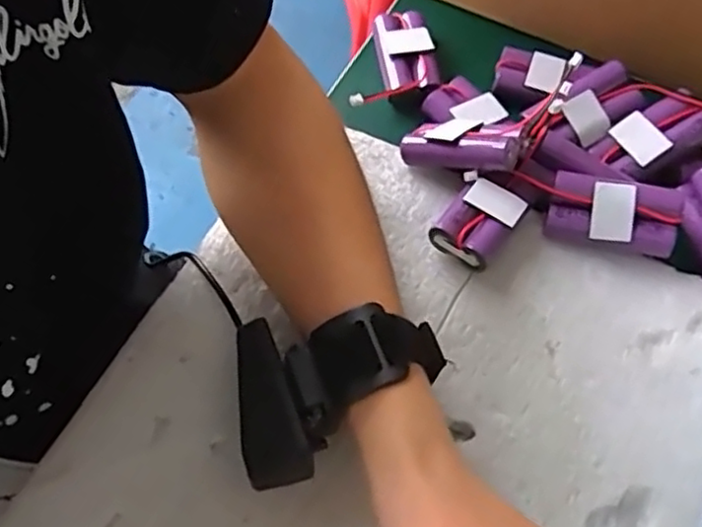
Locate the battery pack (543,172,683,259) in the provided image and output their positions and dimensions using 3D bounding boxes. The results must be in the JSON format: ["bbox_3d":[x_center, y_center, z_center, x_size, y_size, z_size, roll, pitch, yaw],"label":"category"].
[{"bbox_3d":[0.141,-0.026,0.360,0.065,0.020,0.037,19,94,17],"label":"battery pack"}]

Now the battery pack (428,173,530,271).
[{"bbox_3d":[0.069,-0.022,0.360,0.034,0.021,0.053,34,66,14],"label":"battery pack"}]

